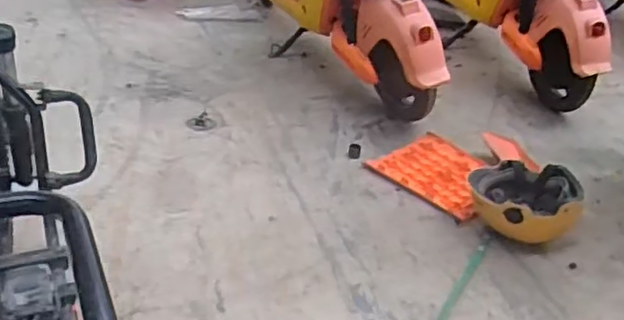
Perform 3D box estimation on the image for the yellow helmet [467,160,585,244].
[{"bbox_3d":[0.485,0.104,1.521,0.245,0.150,0.182,16,32,15],"label":"yellow helmet"}]

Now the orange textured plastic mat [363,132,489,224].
[{"bbox_3d":[0.342,0.037,1.712,0.267,0.033,0.306,-22,41,-39],"label":"orange textured plastic mat"}]

